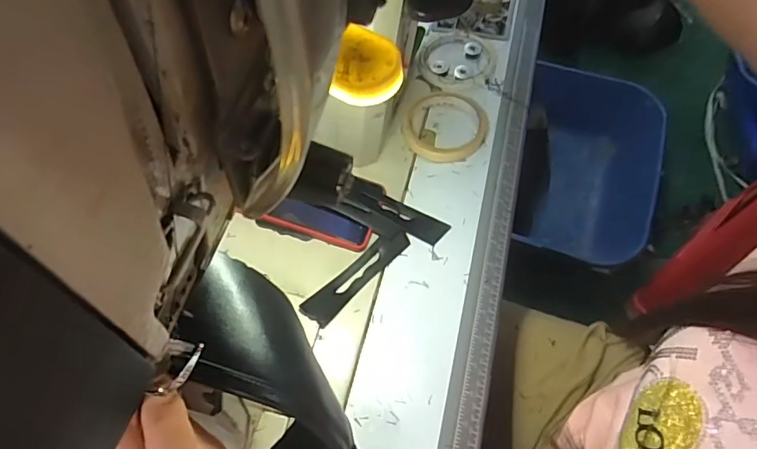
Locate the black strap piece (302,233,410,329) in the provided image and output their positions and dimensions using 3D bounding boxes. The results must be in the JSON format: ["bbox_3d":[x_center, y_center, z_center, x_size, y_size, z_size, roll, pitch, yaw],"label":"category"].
[{"bbox_3d":[-0.019,0.048,0.474,0.122,0.007,0.027,-40,77,-23],"label":"black strap piece"}]

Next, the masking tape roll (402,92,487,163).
[{"bbox_3d":[0.074,-0.112,0.554,0.090,0.017,0.096,-1,58,1],"label":"masking tape roll"}]

